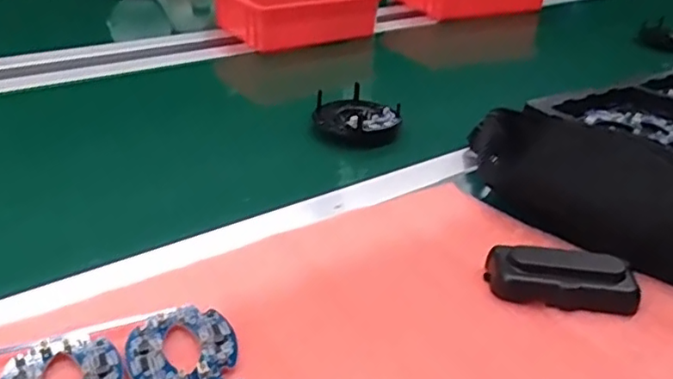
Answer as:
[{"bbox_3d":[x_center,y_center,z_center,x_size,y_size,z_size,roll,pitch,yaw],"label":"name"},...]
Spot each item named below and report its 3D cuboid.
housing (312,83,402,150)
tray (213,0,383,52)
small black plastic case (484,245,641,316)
[{"bbox_3d":[0.024,-0.084,0.702,0.097,0.036,0.096,3,31,-2],"label":"housing"},{"bbox_3d":[-0.063,-0.303,0.989,0.241,0.065,0.153,-17,37,-32],"label":"tray"},{"bbox_3d":[0.169,0.066,0.447,0.106,0.028,0.040,9,31,8],"label":"small black plastic case"}]

